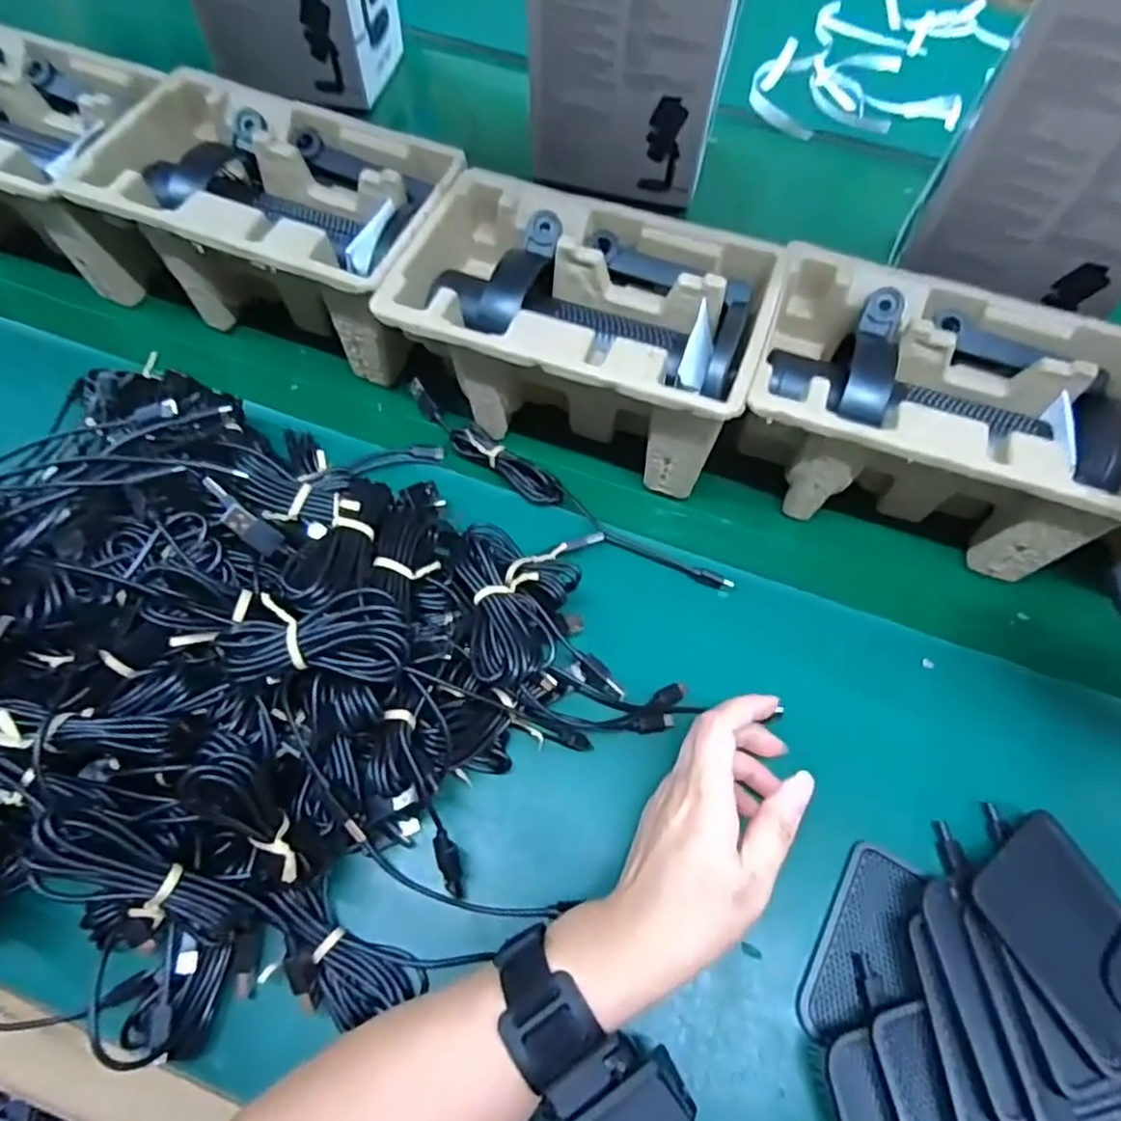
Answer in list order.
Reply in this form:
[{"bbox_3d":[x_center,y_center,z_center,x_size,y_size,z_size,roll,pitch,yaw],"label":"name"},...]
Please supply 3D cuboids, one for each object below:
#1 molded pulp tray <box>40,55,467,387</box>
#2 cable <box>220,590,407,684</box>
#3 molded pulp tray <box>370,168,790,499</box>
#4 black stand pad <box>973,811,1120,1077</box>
[{"bbox_3d":[-0.214,-0.242,0.489,0.270,0.109,0.149,19,63,10],"label":"molded pulp tray"},{"bbox_3d":[-0.114,0.038,0.321,0.086,0.039,0.044,0,61,0],"label":"cable"},{"bbox_3d":[0.015,-0.147,0.457,0.229,0.111,0.152,19,63,10],"label":"molded pulp tray"},{"bbox_3d":[0.256,0.186,0.334,0.076,0.011,0.091,-25,70,-25],"label":"black stand pad"}]

